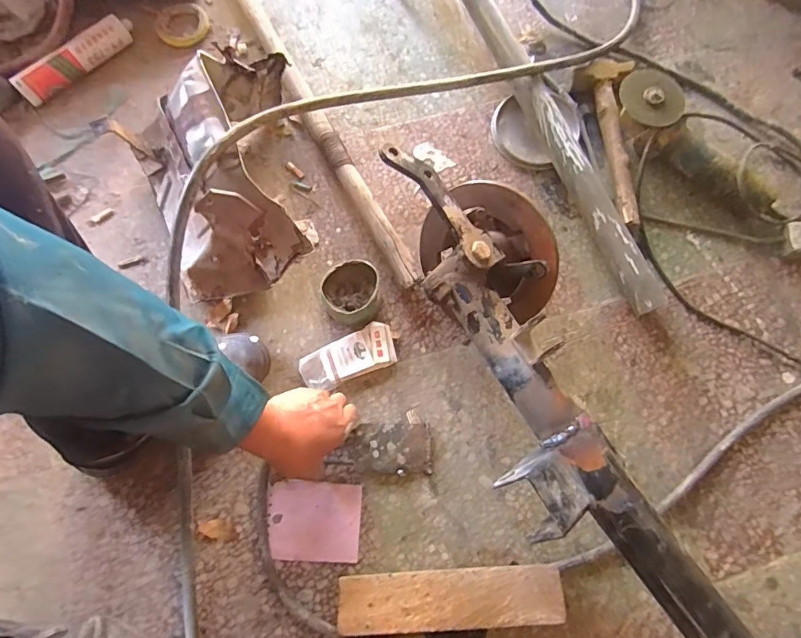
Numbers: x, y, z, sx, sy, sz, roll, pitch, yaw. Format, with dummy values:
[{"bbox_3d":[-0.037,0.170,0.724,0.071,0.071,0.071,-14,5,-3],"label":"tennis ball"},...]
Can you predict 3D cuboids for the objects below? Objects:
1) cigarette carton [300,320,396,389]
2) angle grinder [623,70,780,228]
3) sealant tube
[{"bbox_3d":[-0.076,0.057,0.666,0.137,0.020,0.061,-21,75,-8],"label":"cigarette carton"},{"bbox_3d":[0.481,-0.264,0.733,0.331,0.089,0.088,40,76,10],"label":"angle grinder"},{"bbox_3d":[-0.552,-0.447,0.784,0.038,0.041,0.214,43,76,10],"label":"sealant tube"}]

